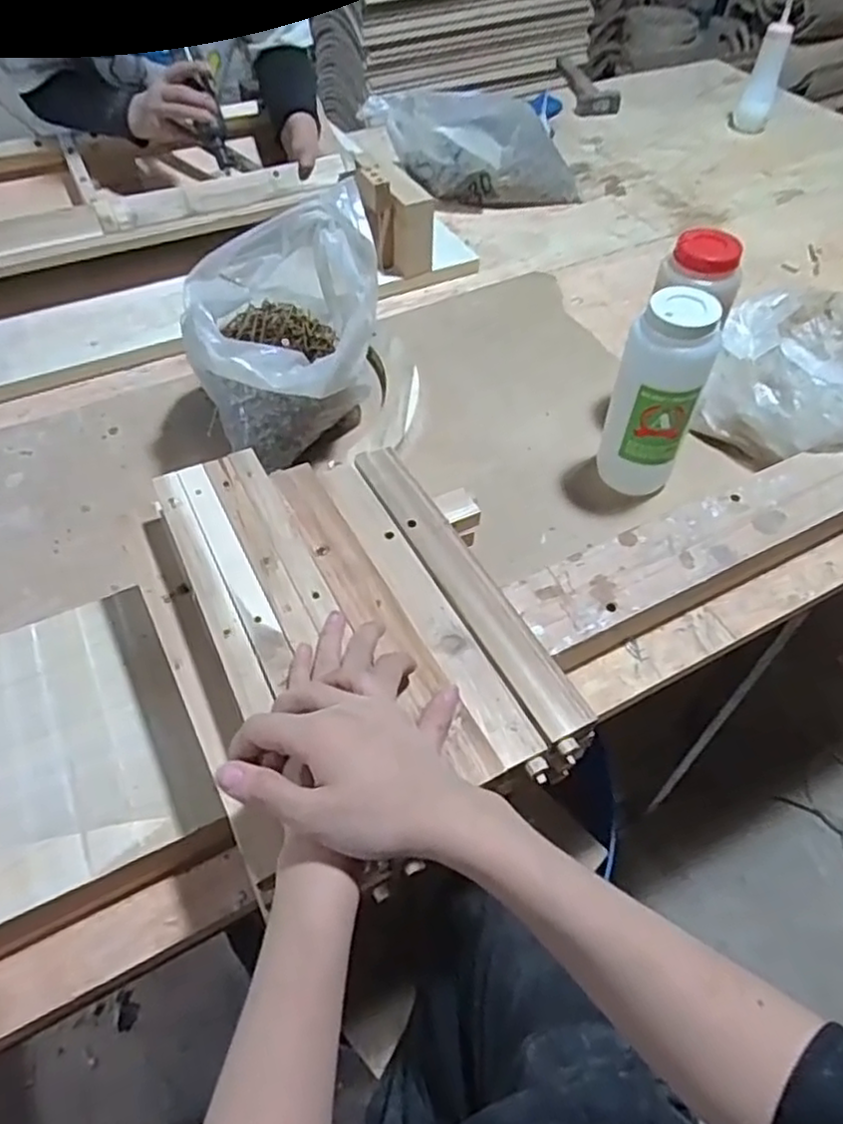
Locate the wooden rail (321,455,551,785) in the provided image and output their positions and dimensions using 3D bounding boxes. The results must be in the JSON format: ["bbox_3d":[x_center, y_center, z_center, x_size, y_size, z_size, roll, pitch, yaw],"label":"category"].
[{"bbox_3d":[-0.002,0.025,0.551,0.037,0.018,0.328,-22,56,-17],"label":"wooden rail"}]

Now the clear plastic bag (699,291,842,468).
[{"bbox_3d":[0.467,-0.232,0.825,0.239,0.085,0.250,9,52,5],"label":"clear plastic bag"}]

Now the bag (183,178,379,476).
[{"bbox_3d":[-0.144,-0.242,0.748,0.190,0.229,0.227,0,52,-1],"label":"bag"}]

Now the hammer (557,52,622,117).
[{"bbox_3d":[0.353,-1.030,1.496,0.073,0.048,0.219,-5,52,-6],"label":"hammer"}]

